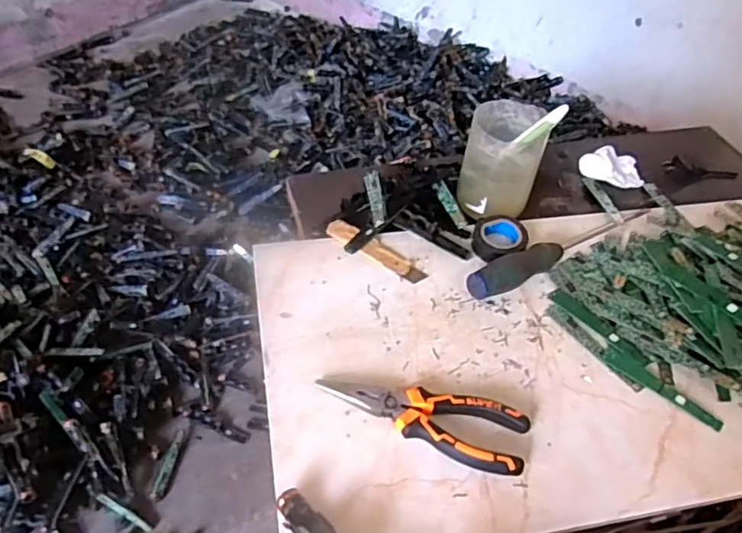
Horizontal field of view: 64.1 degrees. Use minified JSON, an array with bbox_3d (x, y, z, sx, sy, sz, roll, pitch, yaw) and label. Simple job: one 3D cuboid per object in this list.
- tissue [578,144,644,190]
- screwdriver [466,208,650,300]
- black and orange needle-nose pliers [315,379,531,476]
[{"bbox_3d":[0.282,-0.118,0.691,0.071,0.019,0.055,22,48,13],"label":"tissue"},{"bbox_3d":[0.189,-0.018,0.573,0.233,0.034,0.024,-22,53,-25],"label":"screwdriver"},{"bbox_3d":[0.039,0.109,0.446,0.155,0.011,0.052,19,47,11],"label":"black and orange needle-nose pliers"}]

